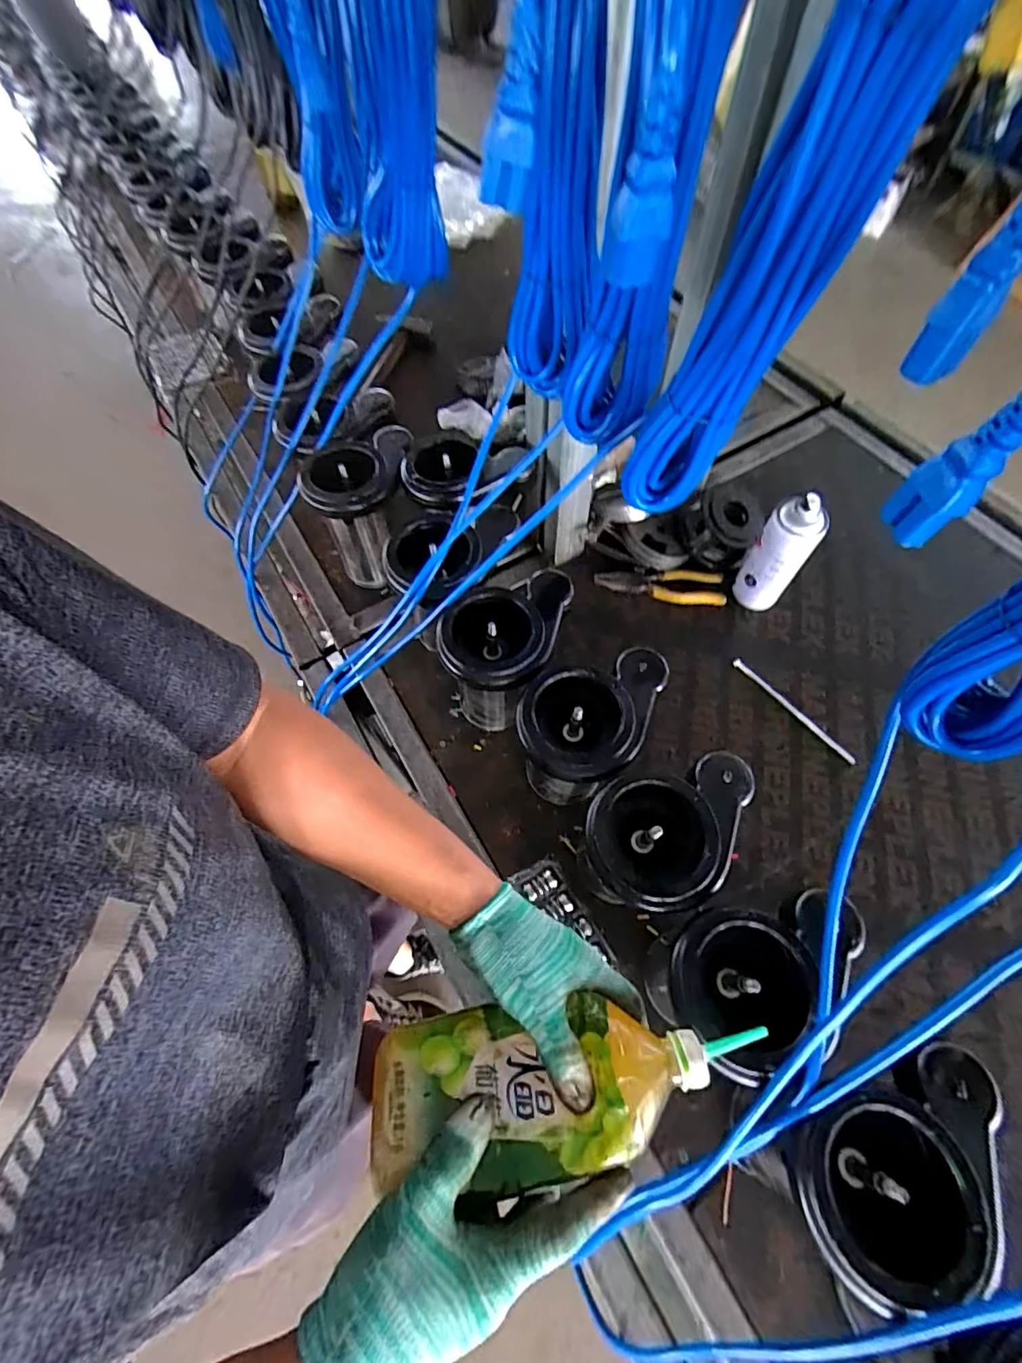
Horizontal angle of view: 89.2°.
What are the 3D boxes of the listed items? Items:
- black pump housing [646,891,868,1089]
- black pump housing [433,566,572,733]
[{"bbox_3d":[0.205,0.237,0.419,0.175,0.081,0.107,-18,63,-5],"label":"black pump housing"},{"bbox_3d":[0.008,-0.021,0.635,0.164,0.188,0.111,-29,64,-11],"label":"black pump housing"}]

